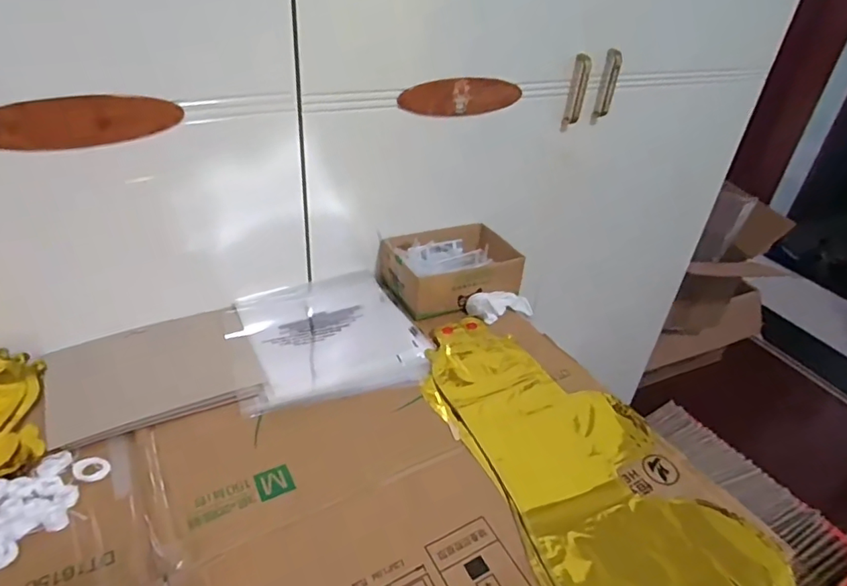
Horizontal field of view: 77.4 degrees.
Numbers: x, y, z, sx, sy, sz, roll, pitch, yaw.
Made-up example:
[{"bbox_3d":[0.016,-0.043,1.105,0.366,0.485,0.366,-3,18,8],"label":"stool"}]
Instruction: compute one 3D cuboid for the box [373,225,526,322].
[{"bbox_3d":[0.041,-0.041,0.815,0.194,0.060,0.146,-13,37,-25],"label":"box"}]

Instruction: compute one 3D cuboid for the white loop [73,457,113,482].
[{"bbox_3d":[-0.314,0.167,0.501,0.028,0.004,0.030,-24,43,-37],"label":"white loop"}]

